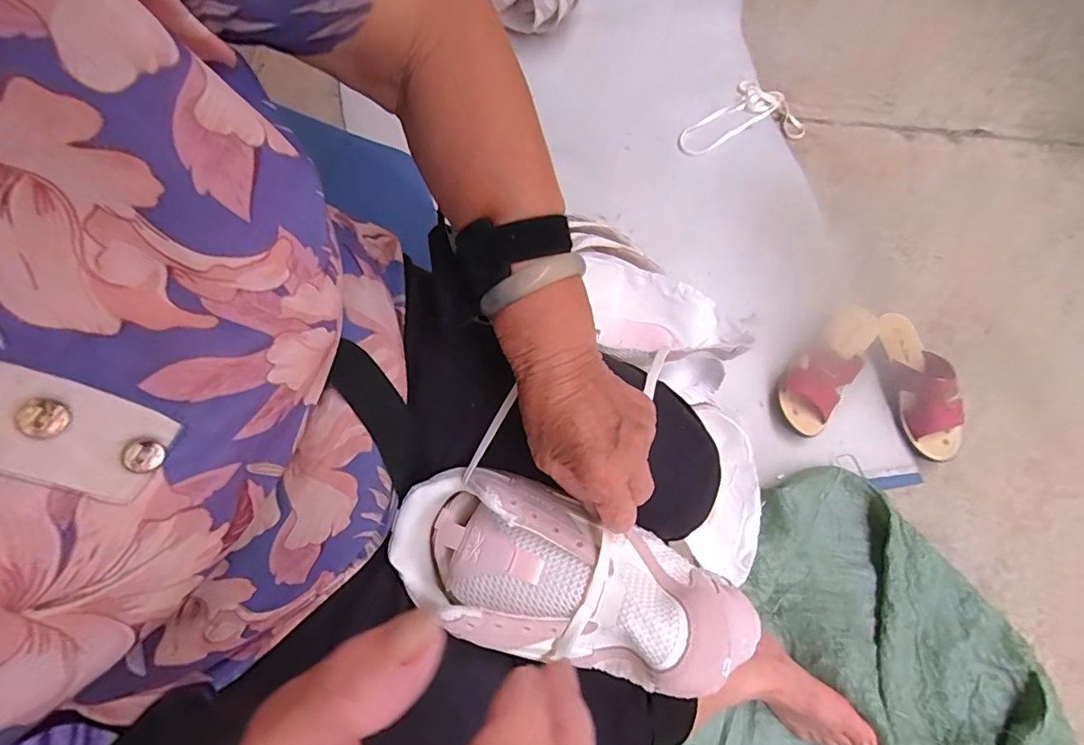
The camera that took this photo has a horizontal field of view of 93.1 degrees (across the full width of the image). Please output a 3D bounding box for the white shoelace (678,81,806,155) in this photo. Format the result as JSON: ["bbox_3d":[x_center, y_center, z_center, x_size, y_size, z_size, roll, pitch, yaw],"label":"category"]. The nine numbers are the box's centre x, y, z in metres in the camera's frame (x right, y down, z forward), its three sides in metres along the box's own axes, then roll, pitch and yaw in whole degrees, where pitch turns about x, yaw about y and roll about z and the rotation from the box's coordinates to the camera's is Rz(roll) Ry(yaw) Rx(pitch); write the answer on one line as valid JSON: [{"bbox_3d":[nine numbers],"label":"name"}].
[{"bbox_3d":[0.375,-0.489,0.981,0.241,0.033,0.128,-8,72,-4],"label":"white shoelace"}]

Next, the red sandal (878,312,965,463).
[{"bbox_3d":[0.579,0.015,0.782,0.078,0.071,0.230,-5,72,-3],"label":"red sandal"}]

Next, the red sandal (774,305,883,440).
[{"bbox_3d":[0.438,-0.012,0.794,0.085,0.052,0.229,35,74,9],"label":"red sandal"}]

